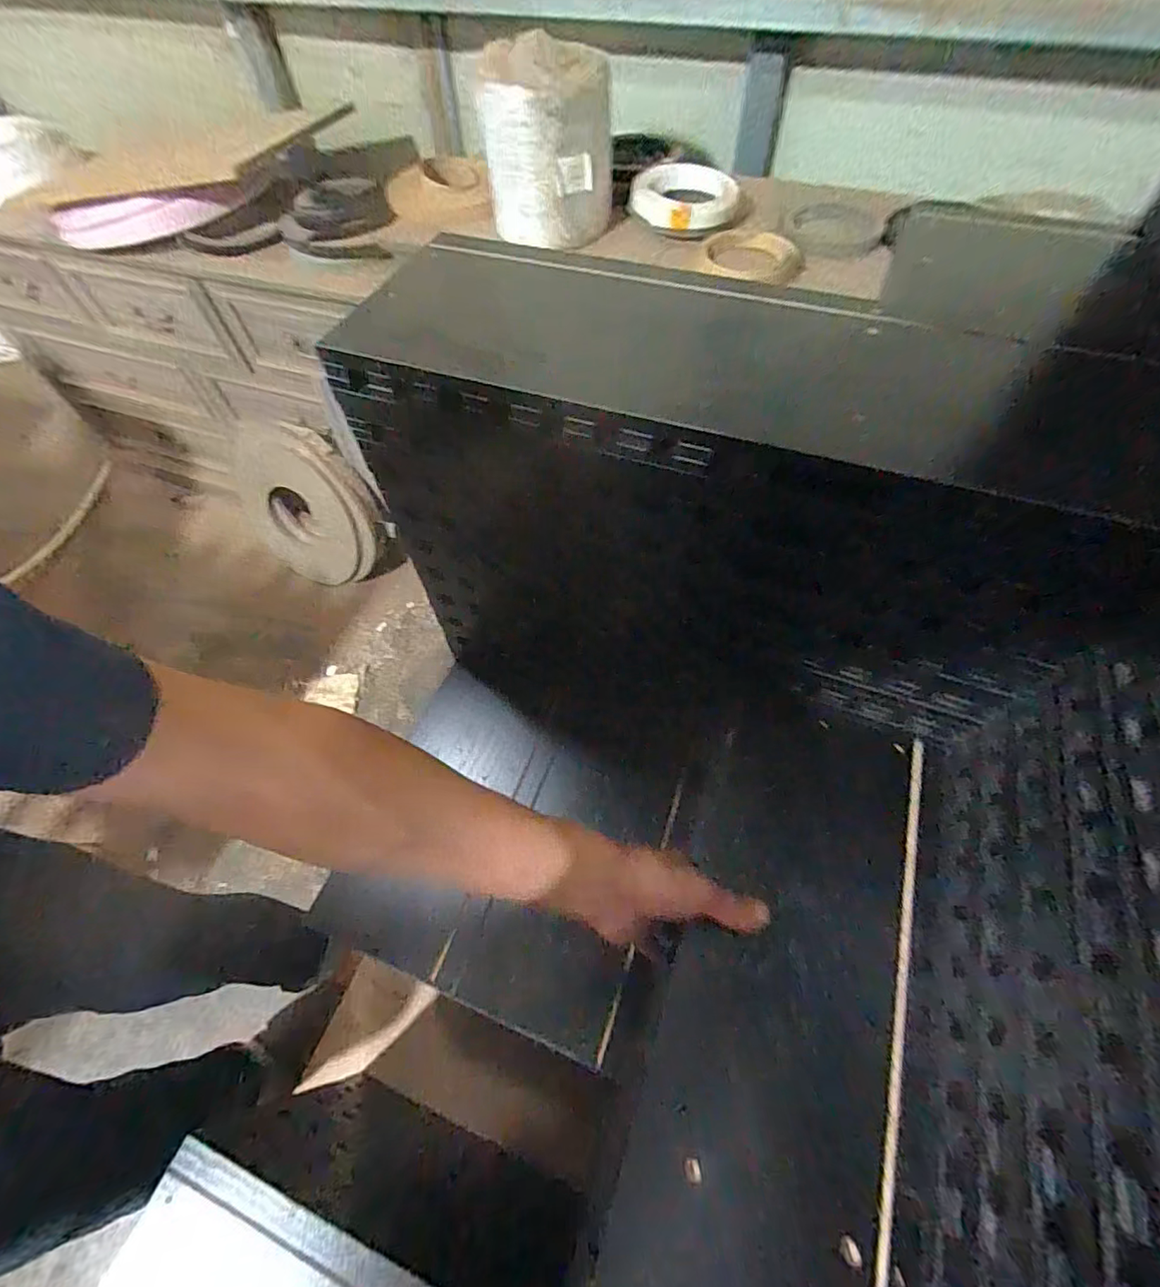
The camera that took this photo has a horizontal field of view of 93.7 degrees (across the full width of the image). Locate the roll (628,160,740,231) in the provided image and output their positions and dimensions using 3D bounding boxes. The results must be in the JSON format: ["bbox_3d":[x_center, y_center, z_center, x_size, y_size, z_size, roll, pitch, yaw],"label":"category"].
[{"bbox_3d":[0.165,-0.709,0.864,0.166,0.045,0.153,8,59,7],"label":"roll"}]

